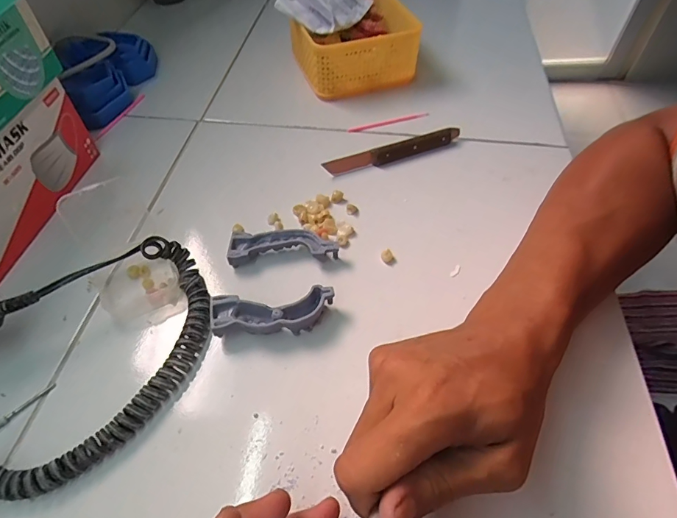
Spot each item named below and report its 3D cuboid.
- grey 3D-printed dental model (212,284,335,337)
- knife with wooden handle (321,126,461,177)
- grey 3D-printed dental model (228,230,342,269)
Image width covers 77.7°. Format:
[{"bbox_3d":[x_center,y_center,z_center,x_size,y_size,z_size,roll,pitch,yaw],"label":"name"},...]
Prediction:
[{"bbox_3d":[-0.046,0.041,0.306,0.086,0.021,0.030,-7,53,-5],"label":"grey 3D-printed dental model"},{"bbox_3d":[0.059,-0.113,0.430,0.152,0.014,0.026,-21,56,-15],"label":"knife with wooden handle"},{"bbox_3d":[-0.044,-0.010,0.346,0.087,0.016,0.027,-1,53,-1],"label":"grey 3D-printed dental model"}]

